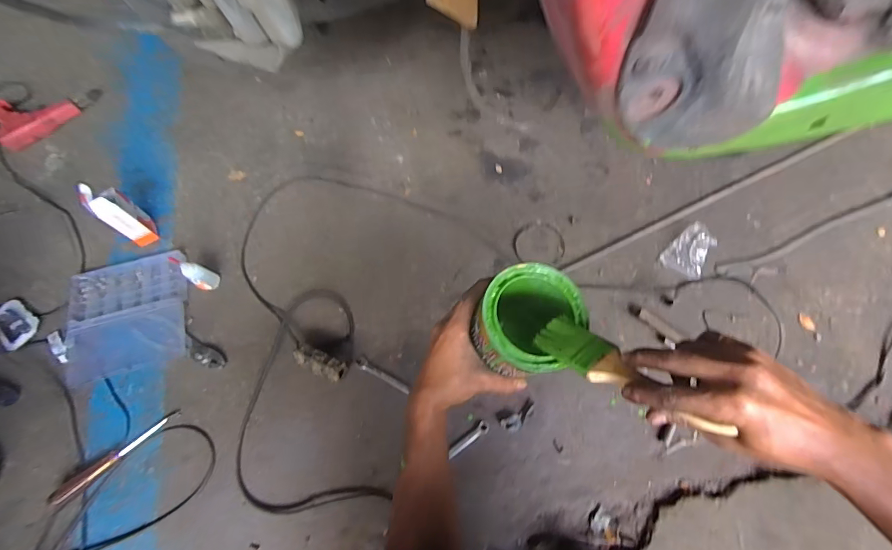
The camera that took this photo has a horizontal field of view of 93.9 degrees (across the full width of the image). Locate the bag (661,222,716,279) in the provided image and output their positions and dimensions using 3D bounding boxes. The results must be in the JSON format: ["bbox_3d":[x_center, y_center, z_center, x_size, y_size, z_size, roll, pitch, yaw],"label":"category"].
[{"bbox_3d":[0.466,-0.045,0.783,0.098,0.034,0.076,-41,71,-14],"label":"bag"}]

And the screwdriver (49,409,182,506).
[{"bbox_3d":[-0.541,0.296,0.685,0.203,0.030,0.026,-38,70,-14],"label":"screwdriver"}]

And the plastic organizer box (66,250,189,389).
[{"bbox_3d":[-0.589,0.074,0.767,0.223,0.029,0.212,-15,66,-4],"label":"plastic organizer box"}]

